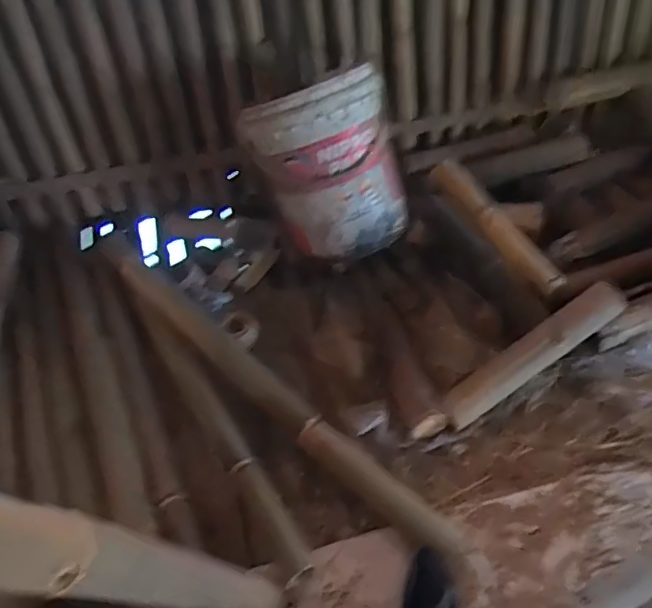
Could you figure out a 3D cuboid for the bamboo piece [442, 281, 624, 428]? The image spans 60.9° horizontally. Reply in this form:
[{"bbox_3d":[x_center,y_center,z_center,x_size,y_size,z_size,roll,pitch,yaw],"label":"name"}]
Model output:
[{"bbox_3d":[0.398,0.096,1.079,0.396,0.061,0.078,-37,53,1],"label":"bamboo piece"}]

